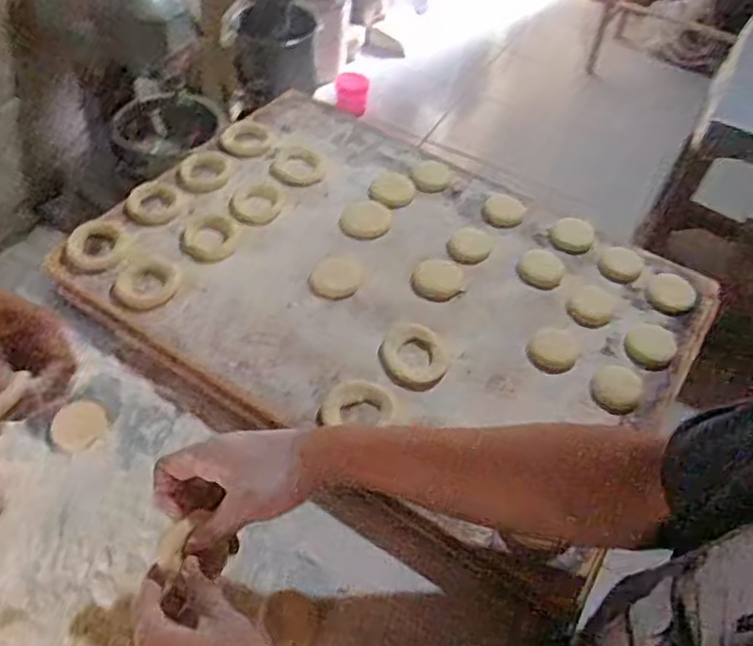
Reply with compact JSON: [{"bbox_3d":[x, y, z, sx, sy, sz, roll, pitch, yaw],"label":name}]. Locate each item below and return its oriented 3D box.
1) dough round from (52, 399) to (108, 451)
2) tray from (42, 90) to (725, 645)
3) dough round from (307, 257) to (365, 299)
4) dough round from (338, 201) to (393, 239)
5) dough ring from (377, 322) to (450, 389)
[{"bbox_3d":[-0.277,0.093,0.633,0.047,0.009,0.048,3,50,-4],"label":"dough round"},{"bbox_3d":[0.010,-0.038,0.735,0.608,0.040,0.447,30,53,18],"label":"tray"},{"bbox_3d":[-0.042,-0.048,0.720,0.050,0.007,0.062,24,52,13],"label":"dough round"},{"bbox_3d":[-0.012,-0.118,0.782,0.057,0.007,0.059,3,50,-4],"label":"dough round"},{"bbox_3d":[0.037,0.032,0.666,0.066,0.008,0.073,18,51,8],"label":"dough ring"}]

